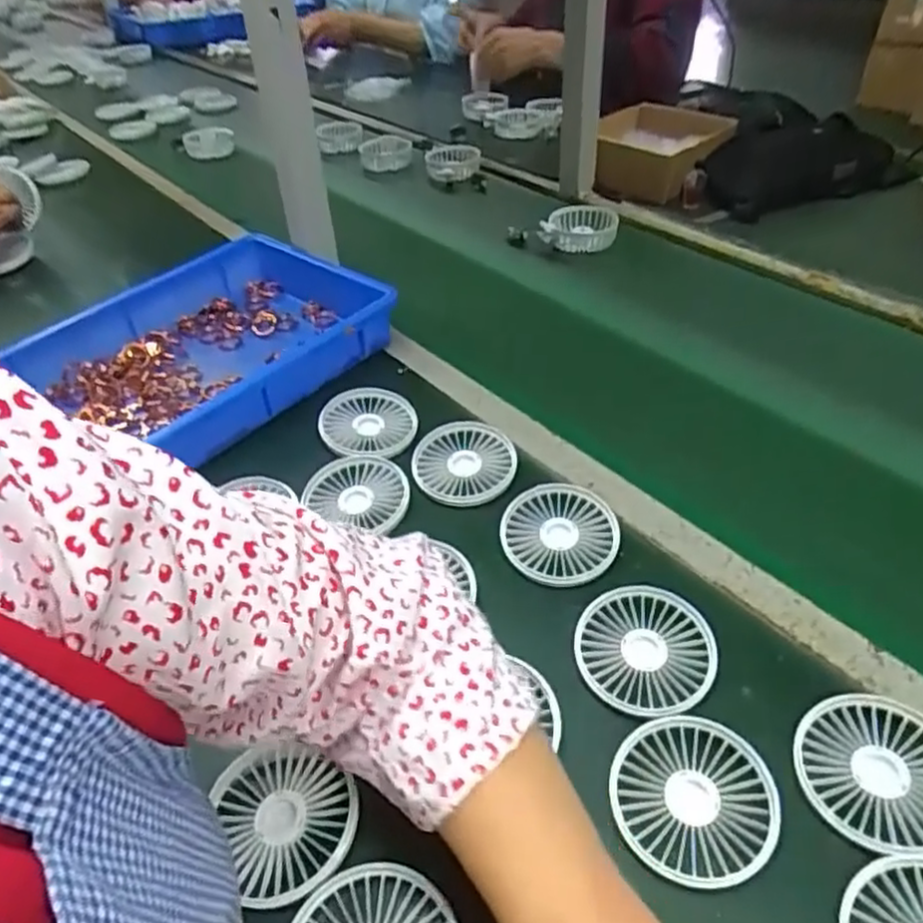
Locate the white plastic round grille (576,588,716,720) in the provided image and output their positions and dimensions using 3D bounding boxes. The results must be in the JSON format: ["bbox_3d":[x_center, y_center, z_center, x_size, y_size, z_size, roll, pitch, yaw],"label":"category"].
[{"bbox_3d":[0.121,0.124,0.472,0.088,0.019,0.087,-3,41,2],"label":"white plastic round grille"}]

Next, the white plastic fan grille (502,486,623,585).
[{"bbox_3d":[0.076,0.057,0.555,0.087,0.026,0.089,-3,41,2],"label":"white plastic fan grille"}]

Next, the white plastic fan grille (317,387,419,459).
[{"bbox_3d":[-0.086,-0.034,0.653,0.083,0.020,0.092,0,42,5],"label":"white plastic fan grille"}]

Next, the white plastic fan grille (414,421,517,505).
[{"bbox_3d":[0.002,0.000,0.620,0.086,0.023,0.084,-2,42,4],"label":"white plastic fan grille"}]

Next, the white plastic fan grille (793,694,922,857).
[{"bbox_3d":[0.241,0.176,0.406,0.090,0.009,0.086,-2,42,4],"label":"white plastic fan grille"}]

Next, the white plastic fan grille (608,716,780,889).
[{"bbox_3d":[0.131,0.189,0.403,0.091,0.010,0.086,-31,48,-27],"label":"white plastic fan grille"}]

